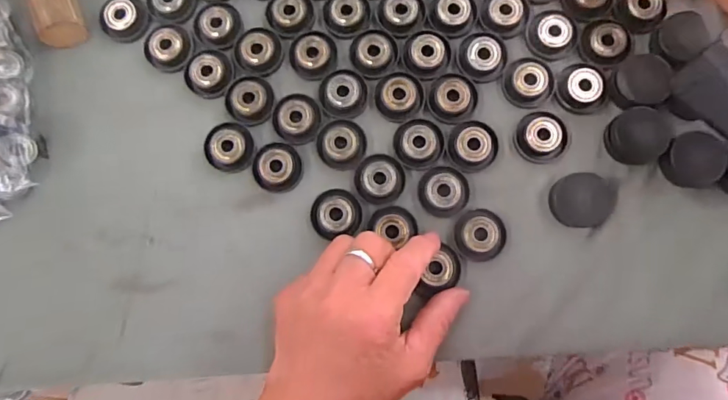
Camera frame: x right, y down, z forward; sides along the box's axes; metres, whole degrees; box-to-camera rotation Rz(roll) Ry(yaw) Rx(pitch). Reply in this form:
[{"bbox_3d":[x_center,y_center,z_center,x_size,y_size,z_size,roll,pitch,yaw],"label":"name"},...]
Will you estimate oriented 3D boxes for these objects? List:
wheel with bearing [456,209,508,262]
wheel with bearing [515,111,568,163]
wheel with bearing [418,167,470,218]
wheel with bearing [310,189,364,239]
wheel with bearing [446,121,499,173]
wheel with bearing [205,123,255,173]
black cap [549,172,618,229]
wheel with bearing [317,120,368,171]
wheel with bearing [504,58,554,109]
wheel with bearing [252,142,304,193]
[{"bbox_3d":[0.072,0.022,0.295,0.031,0.008,0.031,0,82,2],"label":"wheel with bearing"},{"bbox_3d":[0.113,-0.040,0.304,0.032,0.010,0.032,0,82,2],"label":"wheel with bearing"},{"bbox_3d":[0.050,-0.005,0.299,0.031,0.008,0.030,0,82,2],"label":"wheel with bearing"},{"bbox_3d":[-0.018,0.008,0.301,0.031,0.010,0.029,0,82,2],"label":"wheel with bearing"},{"bbox_3d":[0.069,-0.034,0.303,0.032,0.010,0.030,0,82,2],"label":"wheel with bearing"},{"bbox_3d":[-0.087,-0.035,0.310,0.033,0.008,0.030,0,82,2],"label":"wheel with bearing"},{"bbox_3d":[0.134,0.001,0.293,0.036,0.013,0.031,16,83,4],"label":"black cap"},{"bbox_3d":[-0.015,-0.036,0.307,0.030,0.009,0.030,0,82,2],"label":"wheel with bearing"},{"bbox_3d":[0.107,-0.076,0.306,0.031,0.008,0.030,0,82,2],"label":"wheel with bearing"},{"bbox_3d":[-0.056,-0.021,0.307,0.031,0.009,0.030,0,82,2],"label":"wheel with bearing"}]

